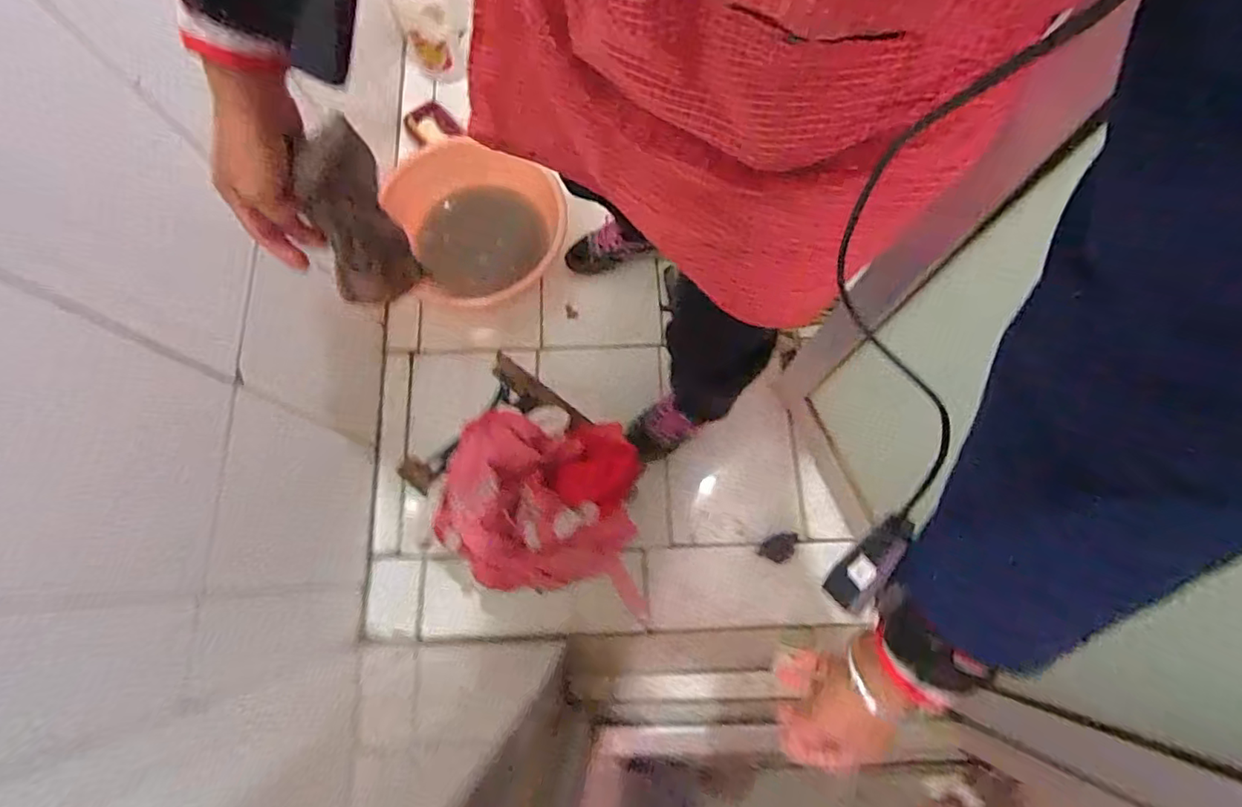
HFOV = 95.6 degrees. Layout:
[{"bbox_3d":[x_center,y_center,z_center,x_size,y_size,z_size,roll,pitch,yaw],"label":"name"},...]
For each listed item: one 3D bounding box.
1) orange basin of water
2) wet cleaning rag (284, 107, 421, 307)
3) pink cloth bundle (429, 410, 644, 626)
[{"bbox_3d":[-0.292,-0.376,1.144,0.329,0.110,0.328,0,74,1],"label":"orange basin of water"},{"bbox_3d":[-0.230,-0.156,0.486,0.052,0.166,0.057,-1,52,1],"label":"wet cleaning rag"},{"bbox_3d":[-0.108,0.144,0.766,0.257,0.166,0.244,4,75,2],"label":"pink cloth bundle"}]

